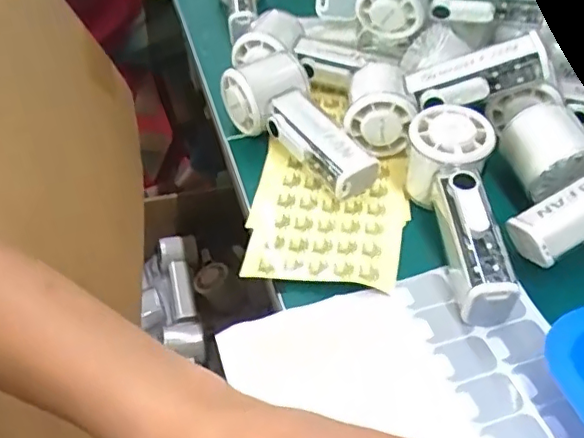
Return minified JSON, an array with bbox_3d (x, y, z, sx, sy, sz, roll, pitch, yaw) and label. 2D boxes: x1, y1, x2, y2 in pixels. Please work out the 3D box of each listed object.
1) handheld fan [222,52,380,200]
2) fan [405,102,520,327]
[{"bbox_3d":[0.005,-0.074,0.452,0.066,0.051,0.143,-25,50,-21],"label":"handheld fan"},{"bbox_3d":[0.115,-0.006,0.385,0.057,0.059,0.154,-4,59,-2],"label":"fan"}]

